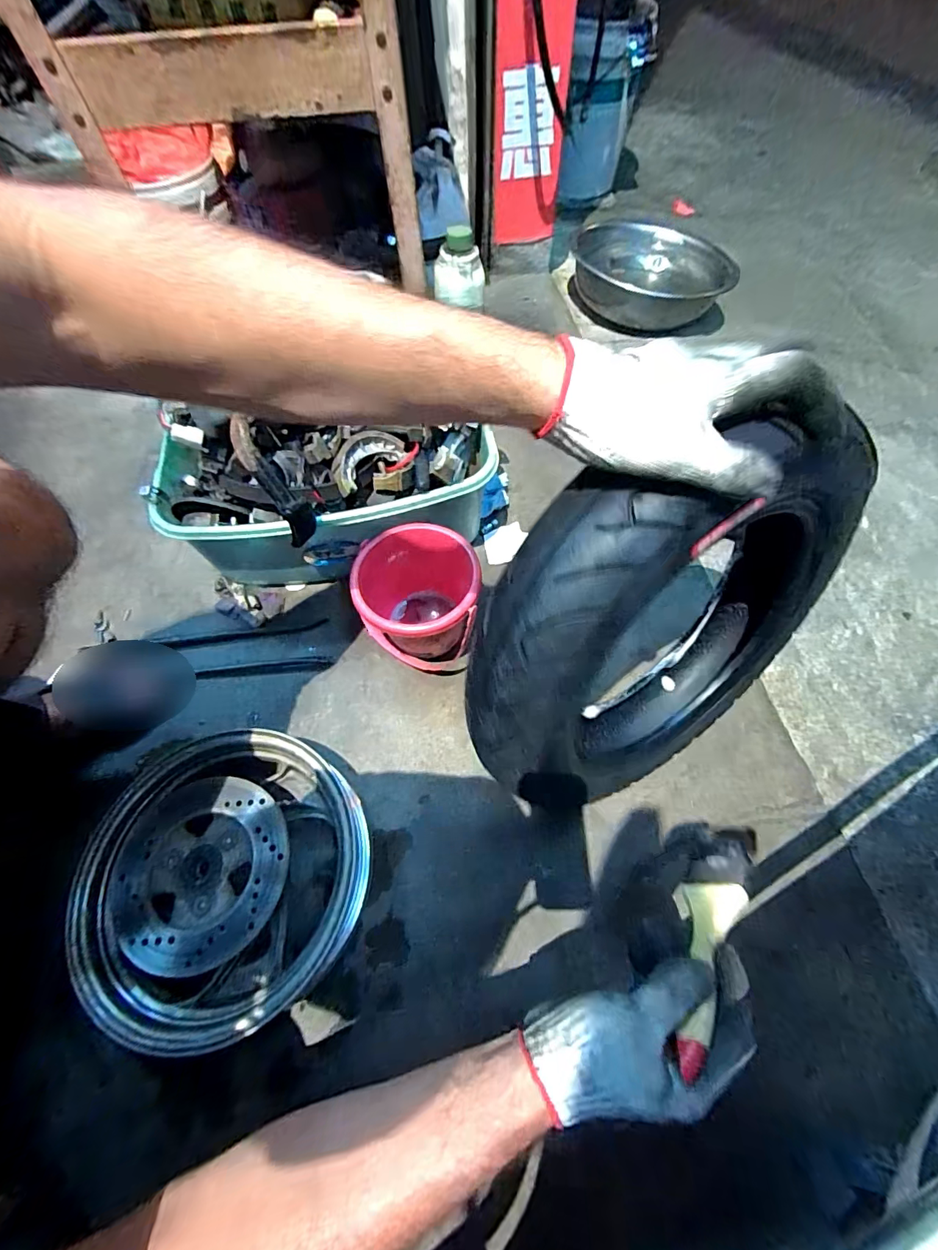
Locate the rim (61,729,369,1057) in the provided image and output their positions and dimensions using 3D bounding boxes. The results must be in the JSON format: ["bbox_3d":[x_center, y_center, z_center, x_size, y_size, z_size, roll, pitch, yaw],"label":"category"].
[{"bbox_3d":[-0.238,0.241,0.464,0.249,0.101,0.266,-1,62,1],"label":"rim"}]

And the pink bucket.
[{"bbox_3d":[-0.065,-0.034,0.585,0.141,0.136,0.164,-17,63,-7],"label":"pink bucket"}]

